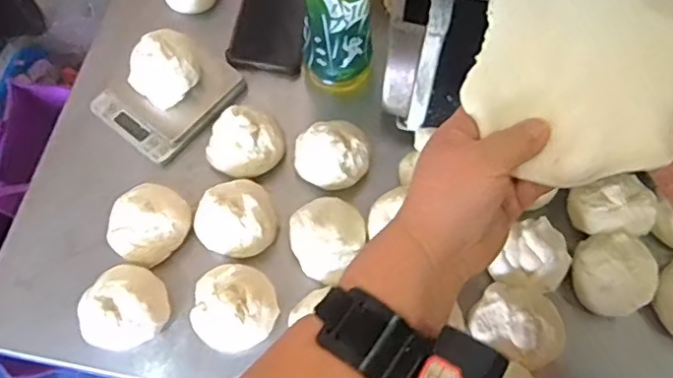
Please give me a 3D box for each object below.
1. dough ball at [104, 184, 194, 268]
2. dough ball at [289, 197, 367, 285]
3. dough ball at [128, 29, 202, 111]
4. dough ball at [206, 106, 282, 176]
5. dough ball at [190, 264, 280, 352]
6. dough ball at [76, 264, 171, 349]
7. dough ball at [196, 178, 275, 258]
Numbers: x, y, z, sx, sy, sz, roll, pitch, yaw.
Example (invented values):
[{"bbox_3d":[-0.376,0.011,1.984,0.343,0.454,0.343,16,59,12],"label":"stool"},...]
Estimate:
[{"bbox_3d":[-0.167,0.032,0.555,0.074,0.047,0.062,-36,70,-16],"label":"dough ball"},{"bbox_3d":[-0.007,0.045,0.553,0.070,0.039,0.074,0,65,0],"label":"dough ball"},{"bbox_3d":[-0.167,-0.113,0.607,0.068,0.070,0.056,-22,67,-10],"label":"dough ball"},{"bbox_3d":[-0.085,-0.046,0.588,0.069,0.046,0.068,0,65,0],"label":"dough ball"},{"bbox_3d":[-0.085,0.100,0.522,0.068,0.038,0.067,0,65,0],"label":"dough ball"},{"bbox_3d":[-0.177,0.103,0.523,0.059,0.051,0.073,34,69,14],"label":"dough ball"},{"bbox_3d":[-0.090,0.026,0.559,0.070,0.041,0.066,0,65,0],"label":"dough ball"}]

